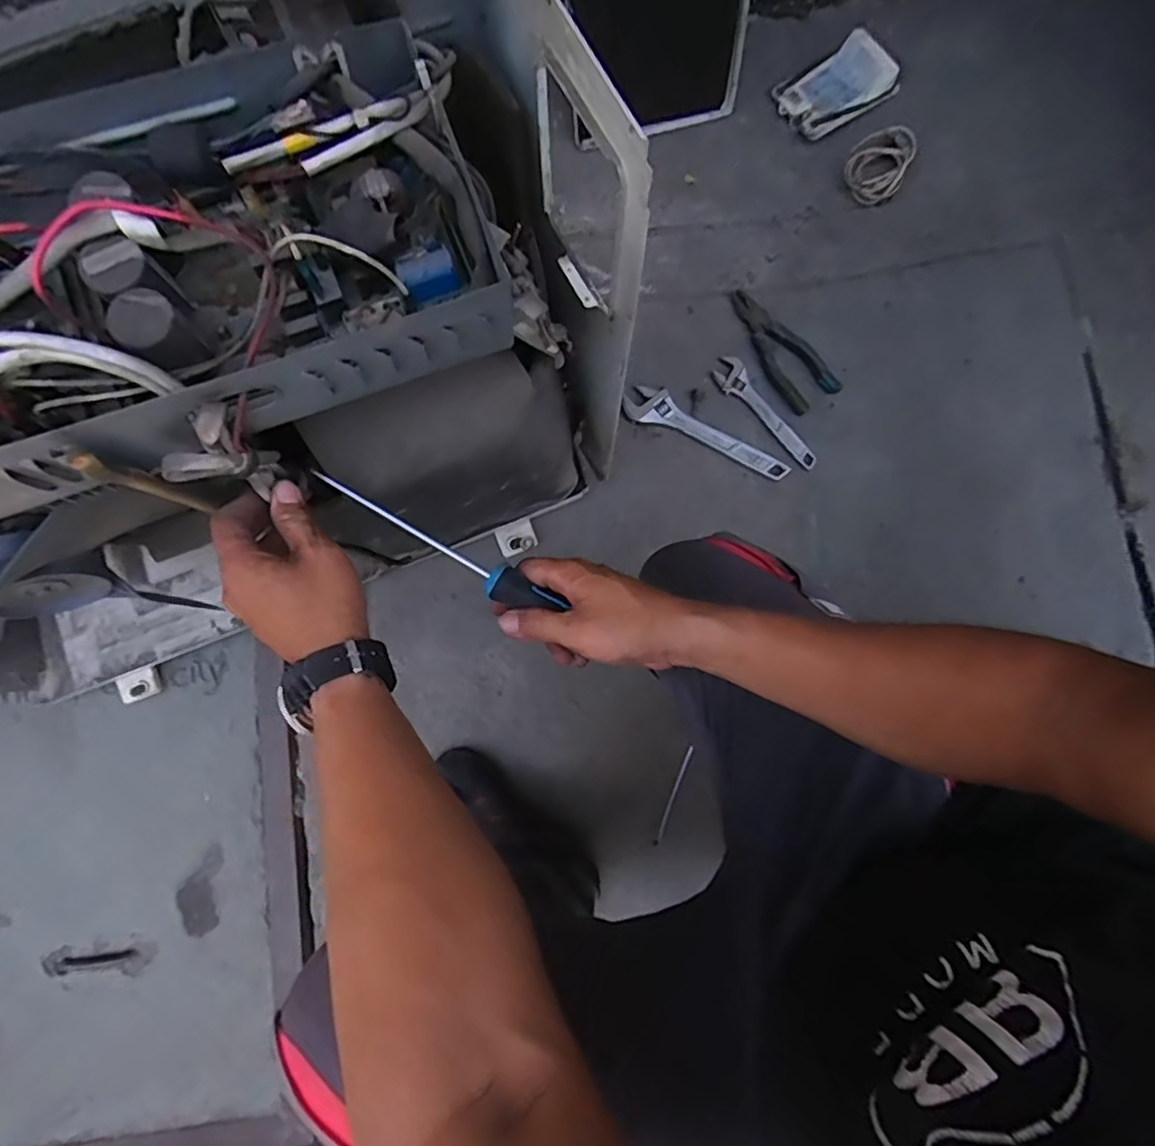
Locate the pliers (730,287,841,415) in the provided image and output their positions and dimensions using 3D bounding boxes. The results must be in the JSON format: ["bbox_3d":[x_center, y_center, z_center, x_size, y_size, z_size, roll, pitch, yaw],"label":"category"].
[{"bbox_3d":[0.284,-0.321,0.863,0.071,0.017,0.200,-30,80,-7],"label":"pliers"}]

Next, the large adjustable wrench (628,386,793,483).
[{"bbox_3d":[0.180,-0.197,0.847,0.241,0.019,0.049,24,79,4],"label":"large adjustable wrench"}]

